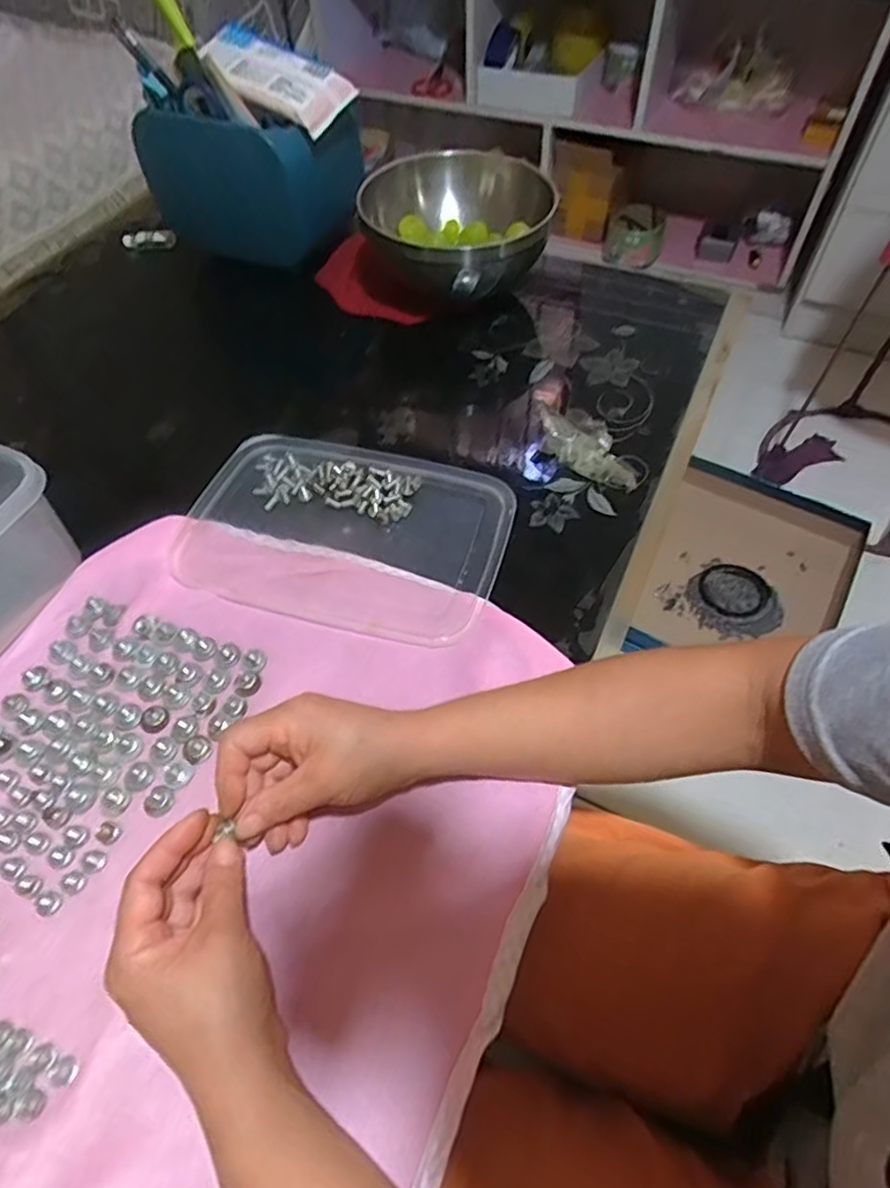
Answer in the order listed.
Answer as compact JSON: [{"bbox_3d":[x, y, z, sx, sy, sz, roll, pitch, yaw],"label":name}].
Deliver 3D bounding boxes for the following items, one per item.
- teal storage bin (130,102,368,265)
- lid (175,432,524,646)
[{"bbox_3d":[-0.204,-0.465,0.696,0.181,0.127,0.152,24,60,17],"label":"teal storage bin"},{"bbox_3d":[-0.080,-0.053,0.501,0.246,0.011,0.169,12,57,10],"label":"lid"}]

